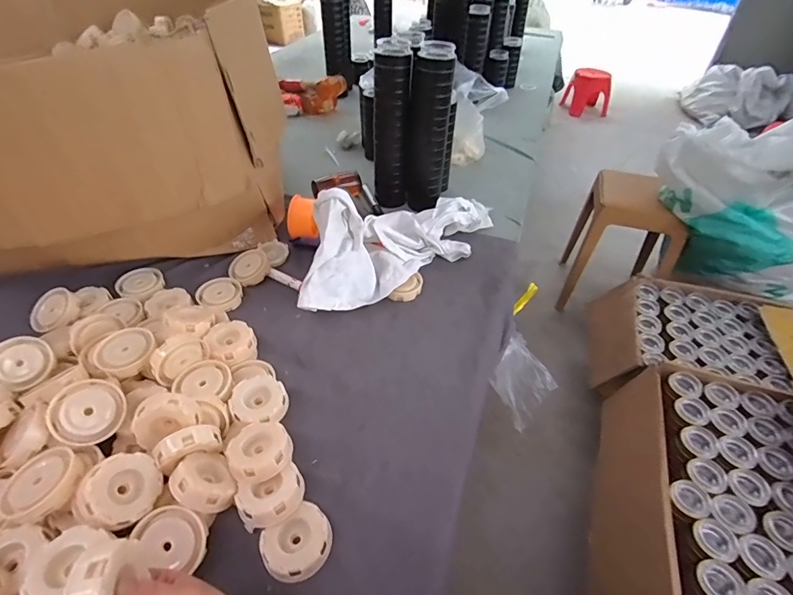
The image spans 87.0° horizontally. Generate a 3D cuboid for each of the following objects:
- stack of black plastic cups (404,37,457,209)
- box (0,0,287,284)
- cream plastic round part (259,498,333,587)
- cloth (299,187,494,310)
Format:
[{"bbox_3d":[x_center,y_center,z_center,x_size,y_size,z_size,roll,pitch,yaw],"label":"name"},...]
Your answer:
[{"bbox_3d":[0.063,-0.324,0.817,0.086,0.284,0.073,4,43,3],"label":"stack of black plastic cups"},{"bbox_3d":[-0.574,-0.328,0.746,0.670,0.329,0.624,-9,44,-11],"label":"box"},{"bbox_3d":[-0.096,0.244,0.413,0.066,0.020,0.060,-27,50,-27],"label":"cream plastic round part"},{"bbox_3d":[0.006,-0.126,0.706,0.427,0.153,0.141,-26,50,-26],"label":"cloth"}]

